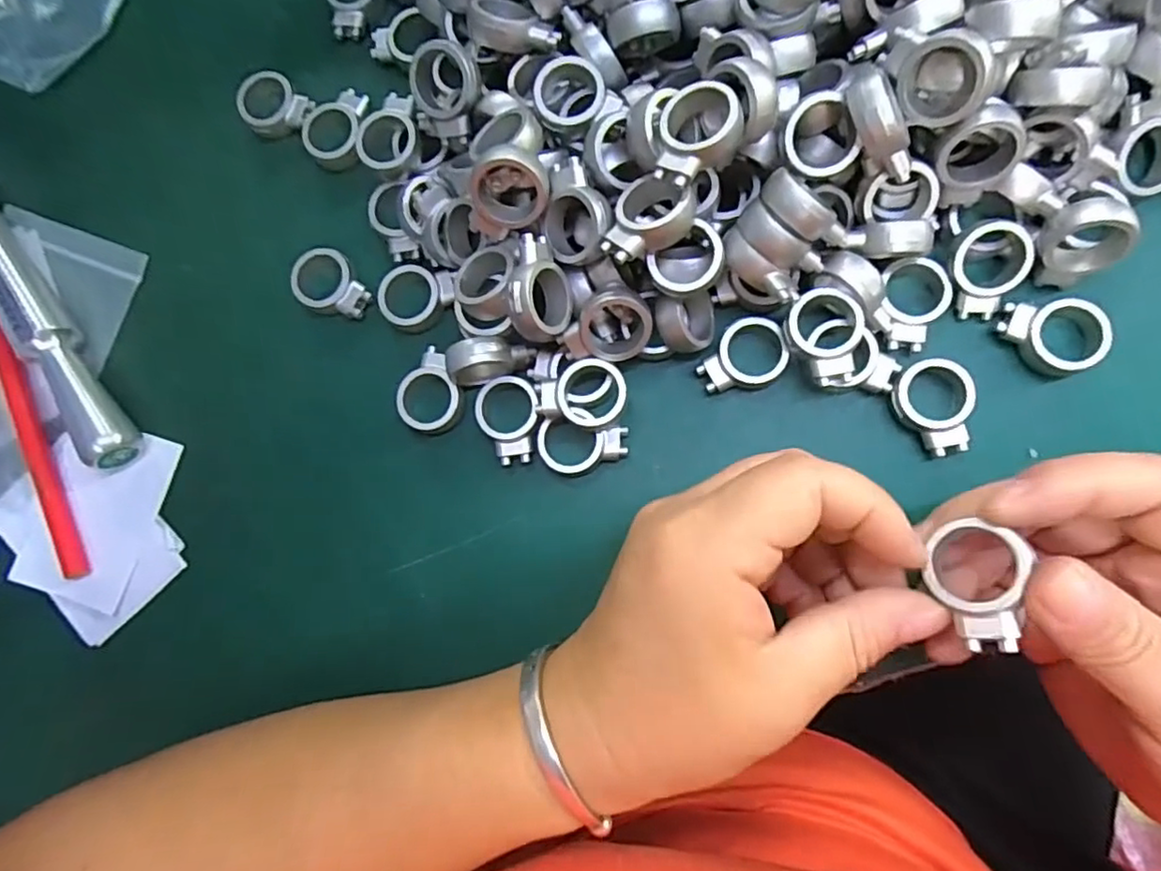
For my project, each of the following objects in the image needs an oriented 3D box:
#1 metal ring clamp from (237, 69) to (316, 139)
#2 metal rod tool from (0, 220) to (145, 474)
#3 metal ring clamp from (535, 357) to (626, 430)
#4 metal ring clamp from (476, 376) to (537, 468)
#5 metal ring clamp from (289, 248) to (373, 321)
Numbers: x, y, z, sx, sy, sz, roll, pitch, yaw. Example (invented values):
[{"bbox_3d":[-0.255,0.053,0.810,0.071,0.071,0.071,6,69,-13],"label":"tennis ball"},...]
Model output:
[{"bbox_3d":[-0.134,-0.142,0.269,0.030,0.008,0.025,39,91,9],"label":"metal ring clamp"},{"bbox_3d":[-0.254,-0.081,0.274,0.019,0.025,0.224,-35,82,3],"label":"metal rod tool"},{"bbox_3d":[0.001,-0.015,0.233,0.033,0.011,0.024,2,85,7],"label":"metal ring clamp"},{"bbox_3d":[-0.028,-0.006,0.242,0.024,0.009,0.034,-9,84,6],"label":"metal ring clamp"},{"bbox_3d":[-0.103,-0.063,0.259,0.033,0.008,0.025,26,88,9],"label":"metal ring clamp"}]

